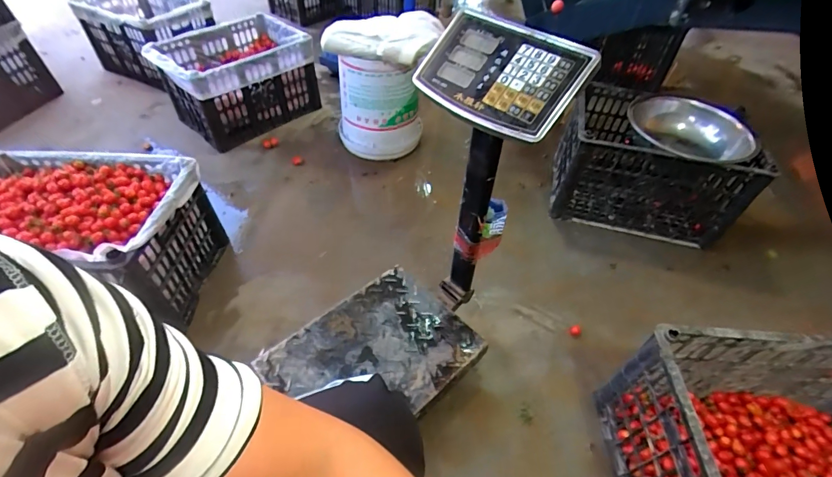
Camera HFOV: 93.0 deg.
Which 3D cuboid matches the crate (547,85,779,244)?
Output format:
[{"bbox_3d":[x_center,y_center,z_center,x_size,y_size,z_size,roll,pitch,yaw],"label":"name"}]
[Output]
[{"bbox_3d":[0.707,-0.229,1.226,0.475,0.292,0.342,14,48,11],"label":"crate"}]

